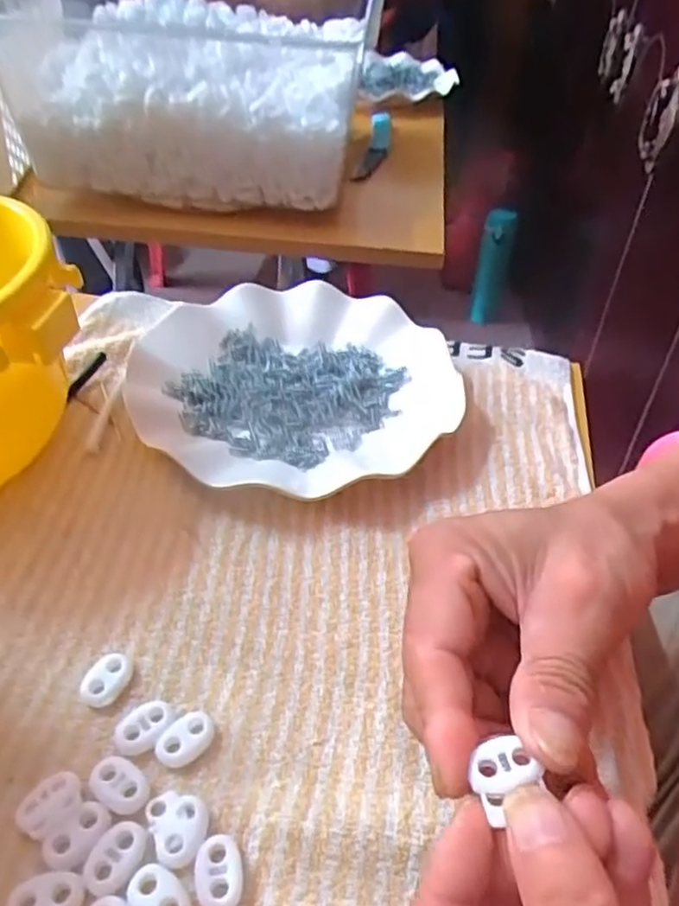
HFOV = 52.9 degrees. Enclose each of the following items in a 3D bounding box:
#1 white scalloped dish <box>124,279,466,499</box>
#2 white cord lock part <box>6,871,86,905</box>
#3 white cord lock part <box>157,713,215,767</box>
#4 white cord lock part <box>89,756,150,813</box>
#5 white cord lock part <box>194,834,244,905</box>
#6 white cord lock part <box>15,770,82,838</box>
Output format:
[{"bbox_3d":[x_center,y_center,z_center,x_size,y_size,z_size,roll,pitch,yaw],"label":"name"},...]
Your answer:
[{"bbox_3d":[-0.025,-0.045,0.399,0.186,0.024,0.162,-21,48,-23],"label":"white scalloped dish"},{"bbox_3d":[-0.092,0.141,0.215,0.022,0.004,0.015,-10,45,-13],"label":"white cord lock part"},{"bbox_3d":[-0.057,0.107,0.254,0.022,0.006,0.015,-23,49,-24],"label":"white cord lock part"},{"bbox_3d":[-0.078,0.115,0.239,0.024,0.004,0.014,27,48,23],"label":"white cord lock part"},{"bbox_3d":[-0.039,0.136,0.222,0.016,0.005,0.022,-7,44,-10],"label":"white cord lock part"},{"bbox_3d":[-0.099,0.120,0.234,0.018,0.007,0.021,34,51,28],"label":"white cord lock part"}]

